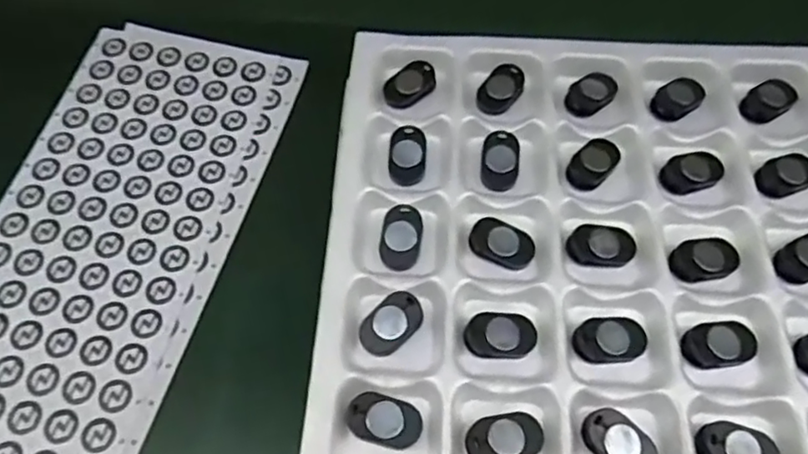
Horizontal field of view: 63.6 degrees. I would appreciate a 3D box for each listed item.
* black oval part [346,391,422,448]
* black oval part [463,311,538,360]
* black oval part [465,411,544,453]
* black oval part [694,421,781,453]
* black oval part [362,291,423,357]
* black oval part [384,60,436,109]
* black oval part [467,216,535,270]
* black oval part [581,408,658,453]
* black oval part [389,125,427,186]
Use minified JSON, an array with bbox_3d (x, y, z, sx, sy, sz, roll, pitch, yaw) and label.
[{"bbox_3d":[-0.007,0.075,0.251,0.028,0.010,0.019,10,63,4],"label":"black oval part"},{"bbox_3d":[0.039,0.044,0.265,0.029,0.007,0.018,0,63,-1],"label":"black oval part"},{"bbox_3d":[0.038,0.082,0.251,0.029,0.013,0.018,-10,64,-6],"label":"black oval part"},{"bbox_3d":[0.127,0.085,0.247,0.029,0.011,0.019,12,63,5],"label":"black oval part"},{"bbox_3d":[-0.005,0.040,0.269,0.017,0.009,0.028,41,69,18],"label":"black oval part"},{"bbox_3d":[0.003,-0.071,0.328,0.017,0.008,0.029,40,69,18],"label":"black oval part"},{"bbox_3d":[0.043,0.006,0.285,0.028,0.004,0.019,24,65,11],"label":"black oval part"},{"bbox_3d":[0.082,0.082,0.247,0.029,0.008,0.018,37,68,17],"label":"black oval part"},{"bbox_3d":[0.002,-0.035,0.309,0.017,0.010,0.028,3,63,1],"label":"black oval part"}]

